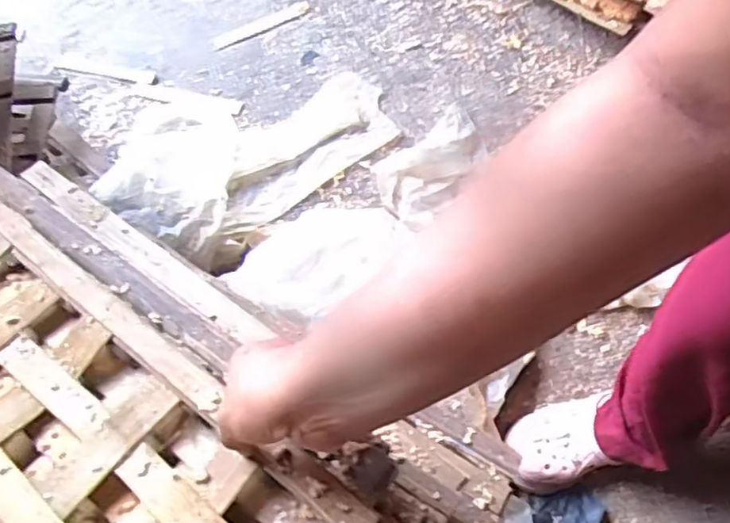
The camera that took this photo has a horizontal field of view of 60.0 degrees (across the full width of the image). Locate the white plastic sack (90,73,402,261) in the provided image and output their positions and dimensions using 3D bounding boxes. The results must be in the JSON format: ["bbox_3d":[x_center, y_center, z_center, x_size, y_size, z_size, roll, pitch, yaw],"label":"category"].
[{"bbox_3d":[-0.231,-0.248,1.157,0.552,0.139,0.368,-38,68,-19],"label":"white plastic sack"}]

